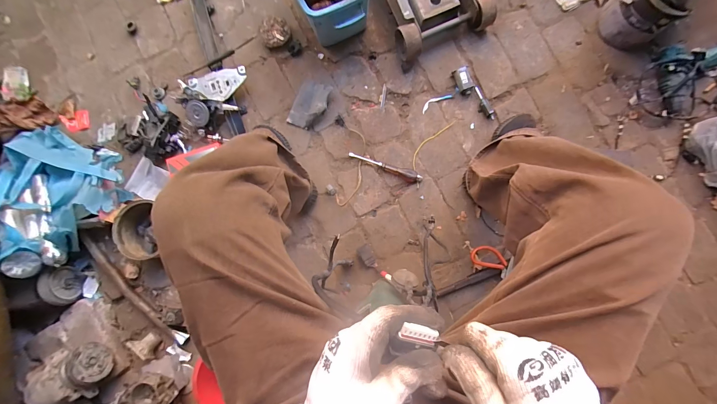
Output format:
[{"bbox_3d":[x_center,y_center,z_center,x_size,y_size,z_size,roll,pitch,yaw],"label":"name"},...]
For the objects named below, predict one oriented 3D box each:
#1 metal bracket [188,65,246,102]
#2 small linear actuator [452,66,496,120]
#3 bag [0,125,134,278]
[{"bbox_3d":[-0.389,-0.323,0.843,0.161,0.020,0.085,-10,85,2],"label":"metal bracket"},{"bbox_3d":[0.316,-0.294,0.830,0.045,0.031,0.165,-31,86,5],"label":"small linear actuator"},{"bbox_3d":[-0.841,-0.031,0.816,0.330,0.170,0.319,34,88,4],"label":"bag"}]

